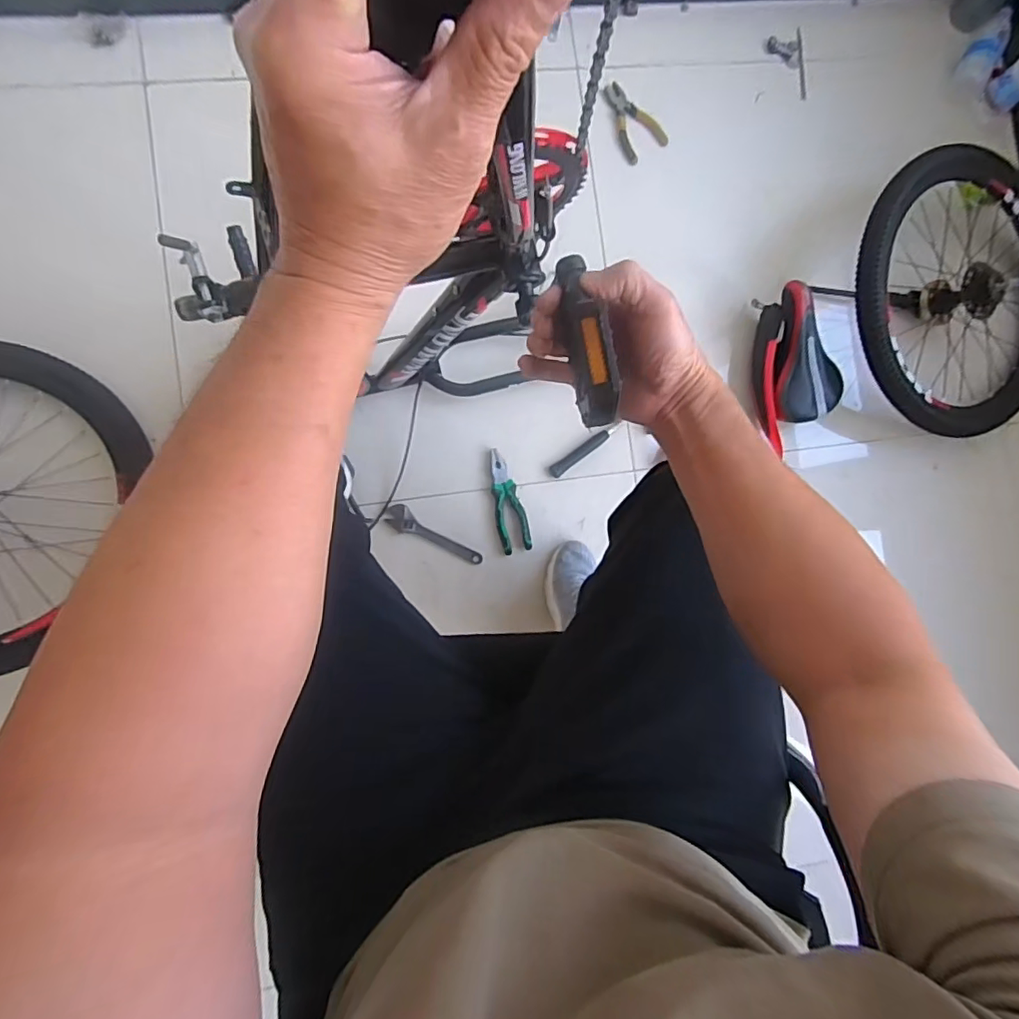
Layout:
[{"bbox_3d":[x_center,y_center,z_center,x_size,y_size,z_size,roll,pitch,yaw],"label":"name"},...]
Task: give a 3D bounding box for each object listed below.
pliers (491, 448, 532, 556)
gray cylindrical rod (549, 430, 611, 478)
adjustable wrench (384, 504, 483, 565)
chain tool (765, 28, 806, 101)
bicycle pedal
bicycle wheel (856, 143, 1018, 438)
[{"bbox_3d":[-0.001,-0.016,1.016,0.057,0.023,0.190,-10,89,-7],"label":"pliers"},{"bbox_3d":[0.132,-0.105,1.034,0.129,0.024,0.024,-38,92,-6],"label":"gray cylindrical rod"},{"bbox_3d":[-0.137,0.051,1.005,0.188,0.010,0.044,30,85,-5],"label":"adjustable wrench"},{"bbox_3d":[0.561,-0.893,1.111,0.069,0.018,0.141,-6,89,-7],"label":"chain tool"},{"bbox_3d":[0.050,-0.117,0.379,0.023,0.063,0.116,-11,89,-7],"label":"bicycle pedal"},{"bbox_3d":[0.867,-0.419,1.034,0.482,0.148,0.539,-1,88,-7],"label":"bicycle wheel"}]

